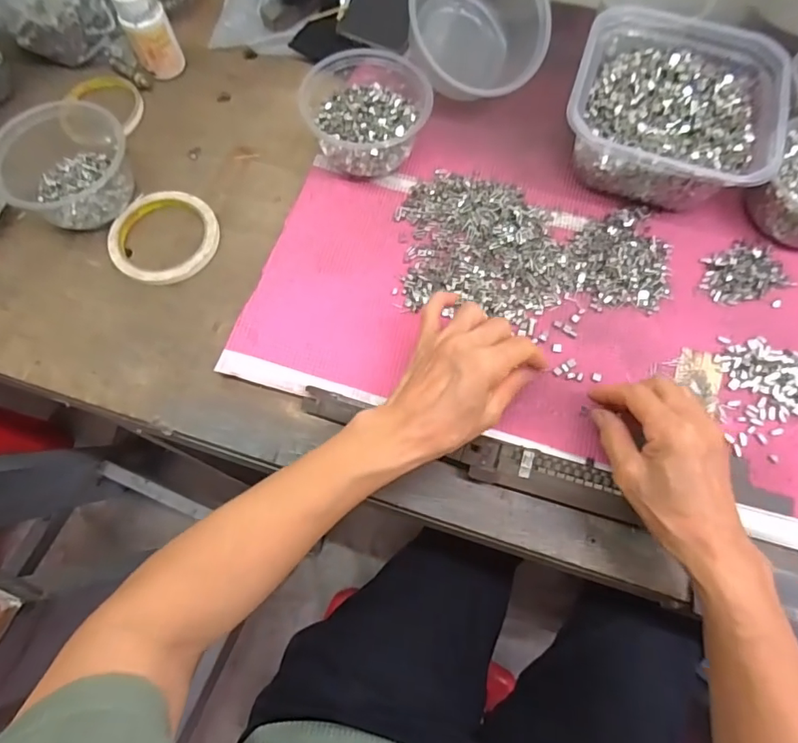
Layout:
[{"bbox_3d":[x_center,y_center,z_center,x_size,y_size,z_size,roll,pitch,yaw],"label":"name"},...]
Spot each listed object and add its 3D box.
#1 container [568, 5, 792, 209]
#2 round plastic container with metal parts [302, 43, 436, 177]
[{"bbox_3d":[0.244,-0.238,0.461,0.173,0.063,0.171,19,70,7],"label":"container"},{"bbox_3d":[-0.031,-0.251,0.480,0.113,0.053,0.123,0,73,1],"label":"round plastic container with metal parts"}]

